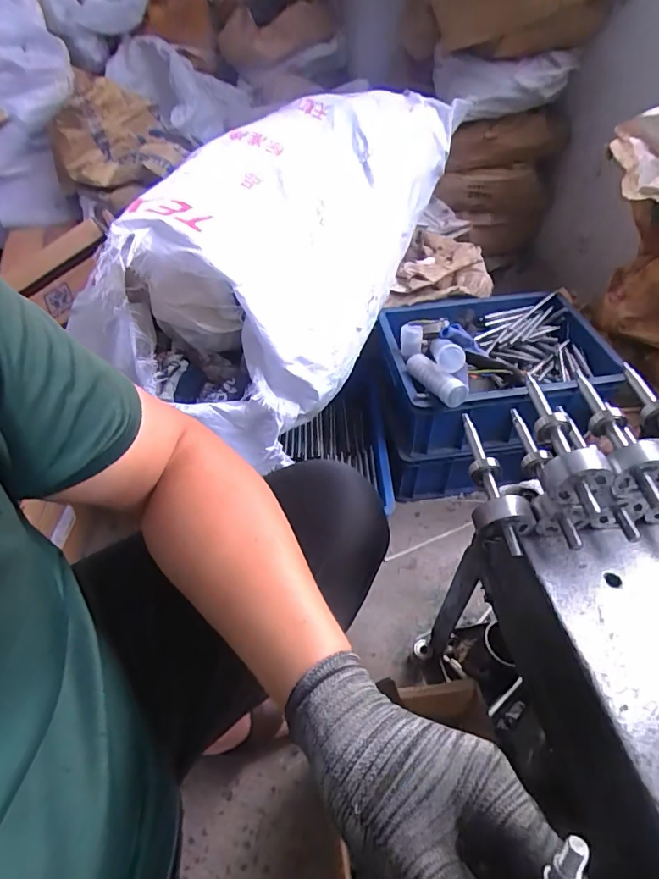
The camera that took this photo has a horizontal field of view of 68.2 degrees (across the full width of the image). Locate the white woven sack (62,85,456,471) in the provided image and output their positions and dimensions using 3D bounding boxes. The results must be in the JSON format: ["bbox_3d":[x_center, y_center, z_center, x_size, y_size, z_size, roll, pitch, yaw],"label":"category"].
[{"bbox_3d":[-0.048,-0.368,0.877,0.339,0.293,0.710,19,51,17],"label":"white woven sack"}]

